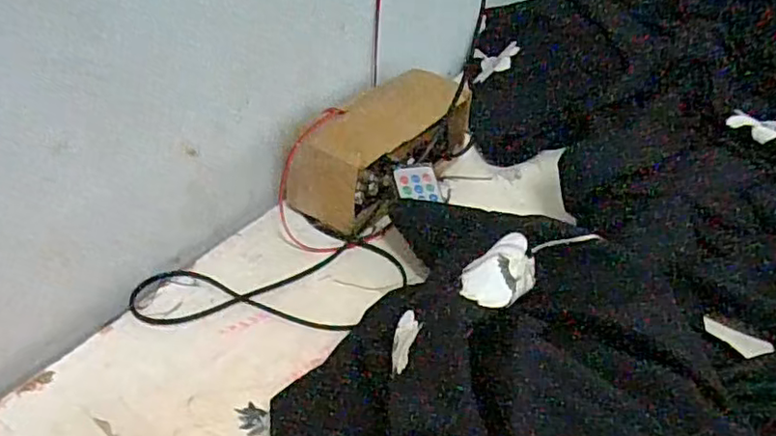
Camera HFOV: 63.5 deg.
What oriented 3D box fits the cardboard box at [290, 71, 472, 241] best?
[{"bbox_3d":[-0.001,-0.069,0.557,0.075,0.072,0.194,29,45,27],"label":"cardboard box"}]

